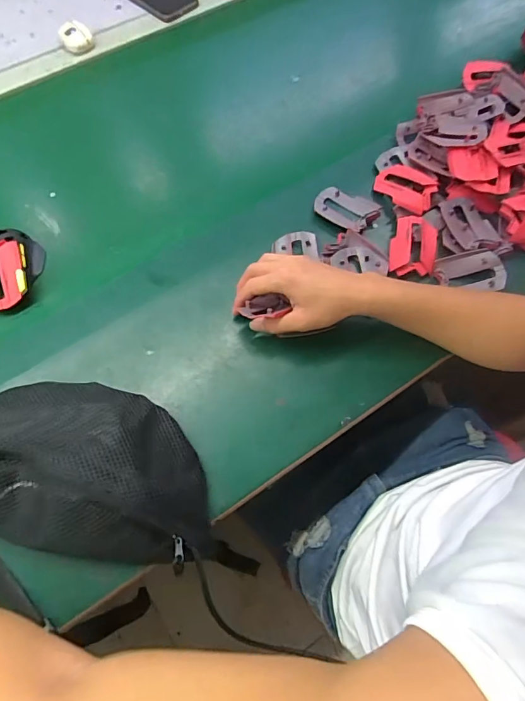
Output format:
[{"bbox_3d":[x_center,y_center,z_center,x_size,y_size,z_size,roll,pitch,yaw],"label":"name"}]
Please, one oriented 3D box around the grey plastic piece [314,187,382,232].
[{"bbox_3d":[0.108,-0.183,0.570,0.081,0.013,0.053,28,69,12],"label":"grey plastic piece"}]

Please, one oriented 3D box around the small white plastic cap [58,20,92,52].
[{"bbox_3d":[-0.297,-0.500,0.699,0.046,0.027,0.046,0,66,0],"label":"small white plastic cap"}]

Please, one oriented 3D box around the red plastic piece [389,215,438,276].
[{"bbox_3d":[0.189,-0.133,0.544,0.055,0.017,0.081,12,67,5],"label":"red plastic piece"}]

